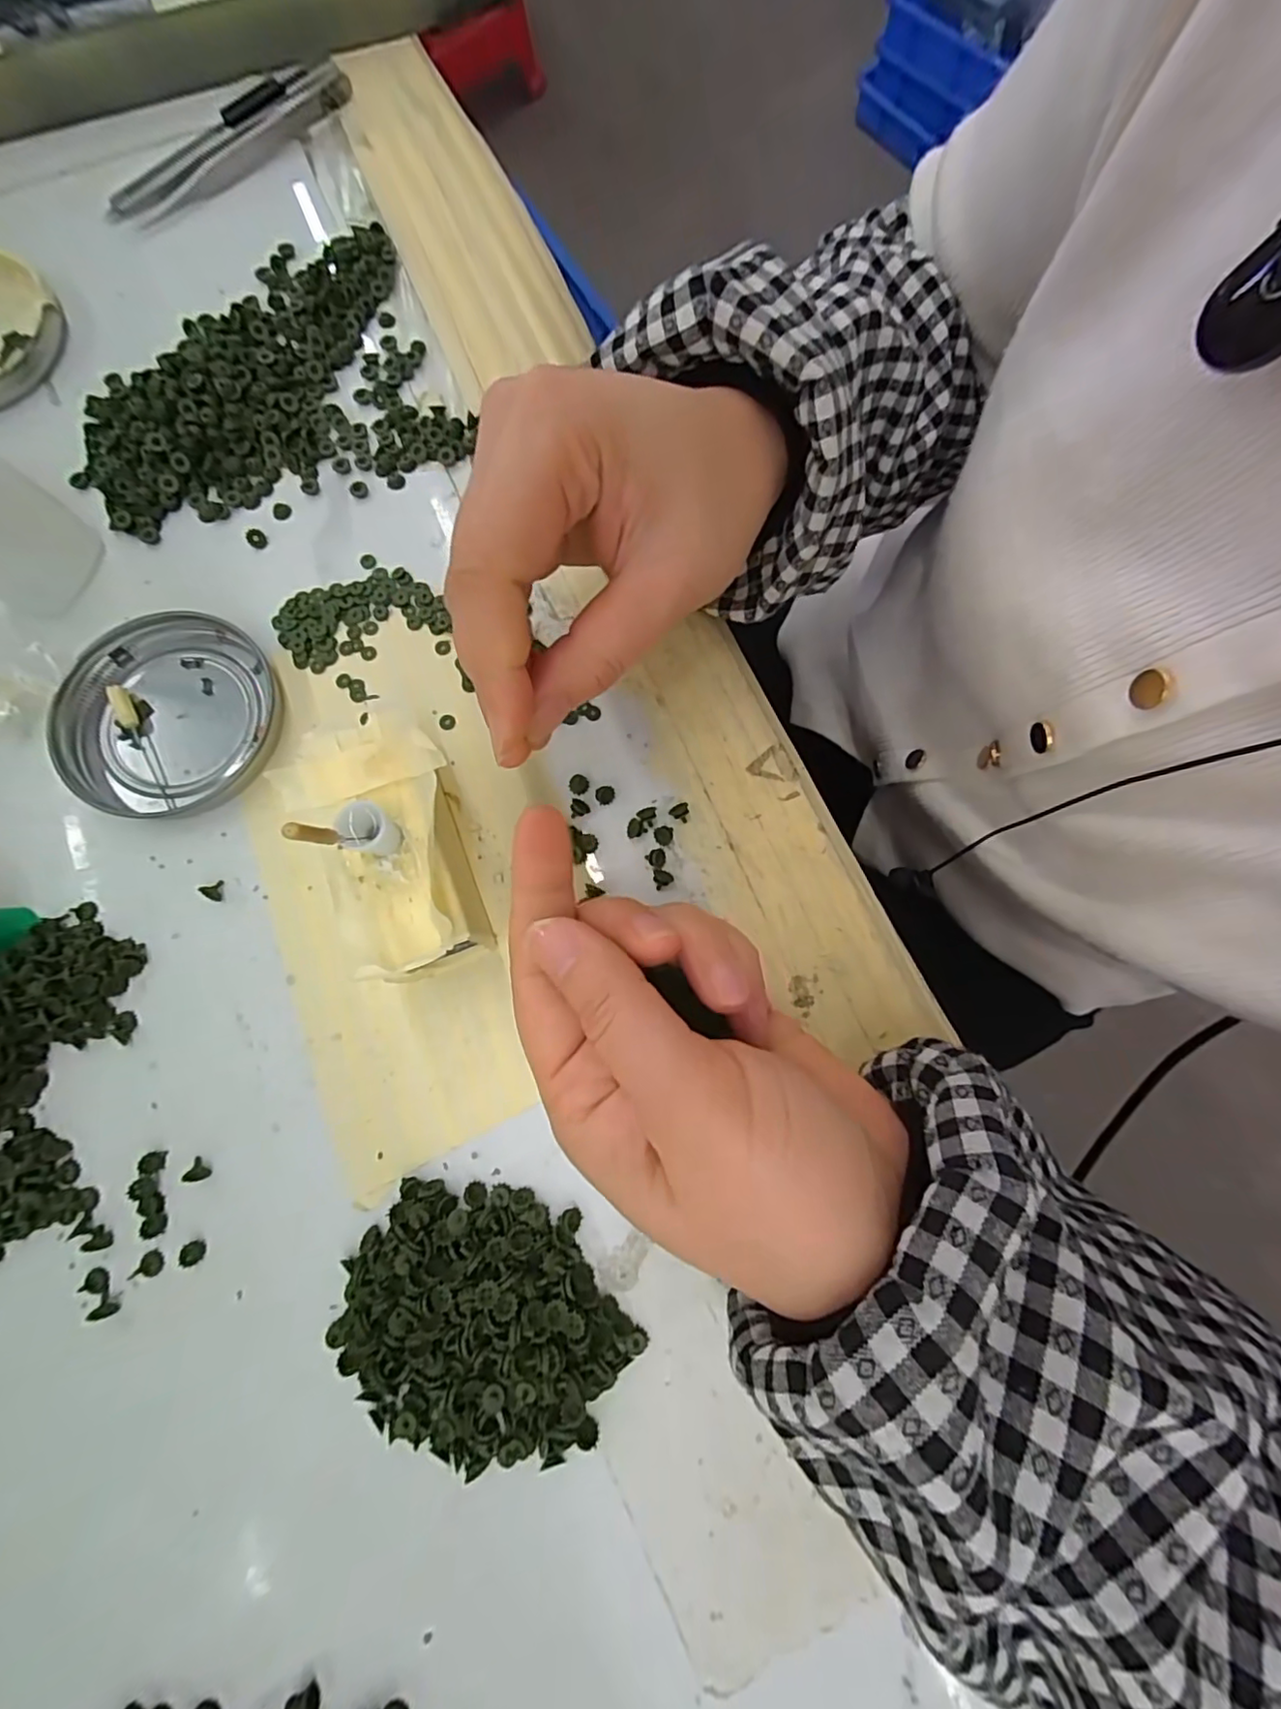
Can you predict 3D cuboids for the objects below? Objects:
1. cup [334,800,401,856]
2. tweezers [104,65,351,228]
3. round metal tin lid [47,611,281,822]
[{"bbox_3d":[-0.079,-0.007,0.175,0.013,0.018,0.011,-2,78,0],"label":"cup"},{"bbox_3d":[-0.199,-0.340,0.282,0.127,0.011,0.029,-36,80,-7],"label":"tweezers"},{"bbox_3d":[-0.176,-0.052,0.221,0.075,0.011,0.075,0,78,0],"label":"round metal tin lid"}]

